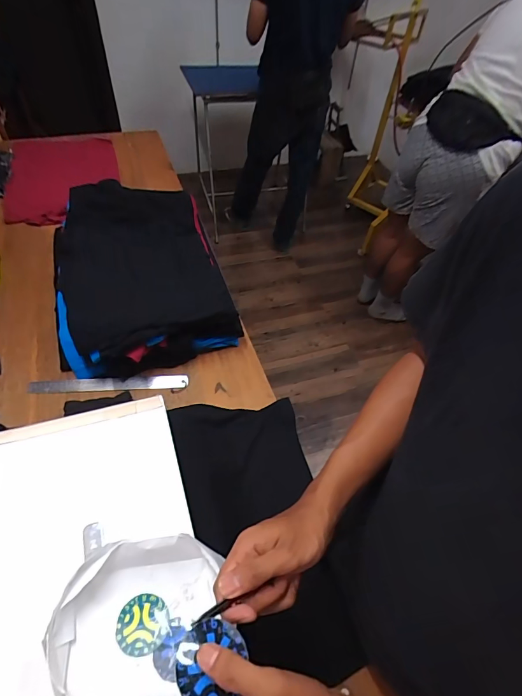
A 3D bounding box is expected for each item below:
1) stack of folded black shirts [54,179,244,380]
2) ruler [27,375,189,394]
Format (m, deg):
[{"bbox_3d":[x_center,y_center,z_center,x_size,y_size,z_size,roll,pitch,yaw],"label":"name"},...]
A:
[{"bbox_3d":[-0.292,-0.184,0.902,0.375,0.166,0.479,-13,53,-15],"label":"stack of folded black shirts"},{"bbox_3d":[-0.322,0.077,0.812,0.321,0.009,0.033,-1,64,-8],"label":"ruler"}]

